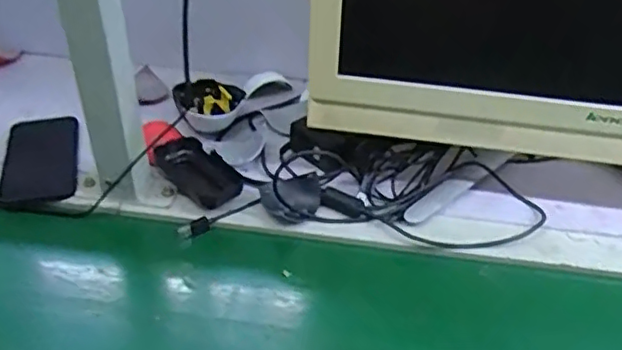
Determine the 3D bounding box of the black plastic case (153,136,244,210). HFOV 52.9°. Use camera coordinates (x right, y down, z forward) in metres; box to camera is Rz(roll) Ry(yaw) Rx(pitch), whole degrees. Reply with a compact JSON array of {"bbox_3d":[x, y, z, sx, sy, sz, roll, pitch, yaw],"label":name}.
[{"bbox_3d":[-0.118,-0.003,0.654,0.049,0.026,0.107,-28,48,-32],"label":"black plastic case"}]

